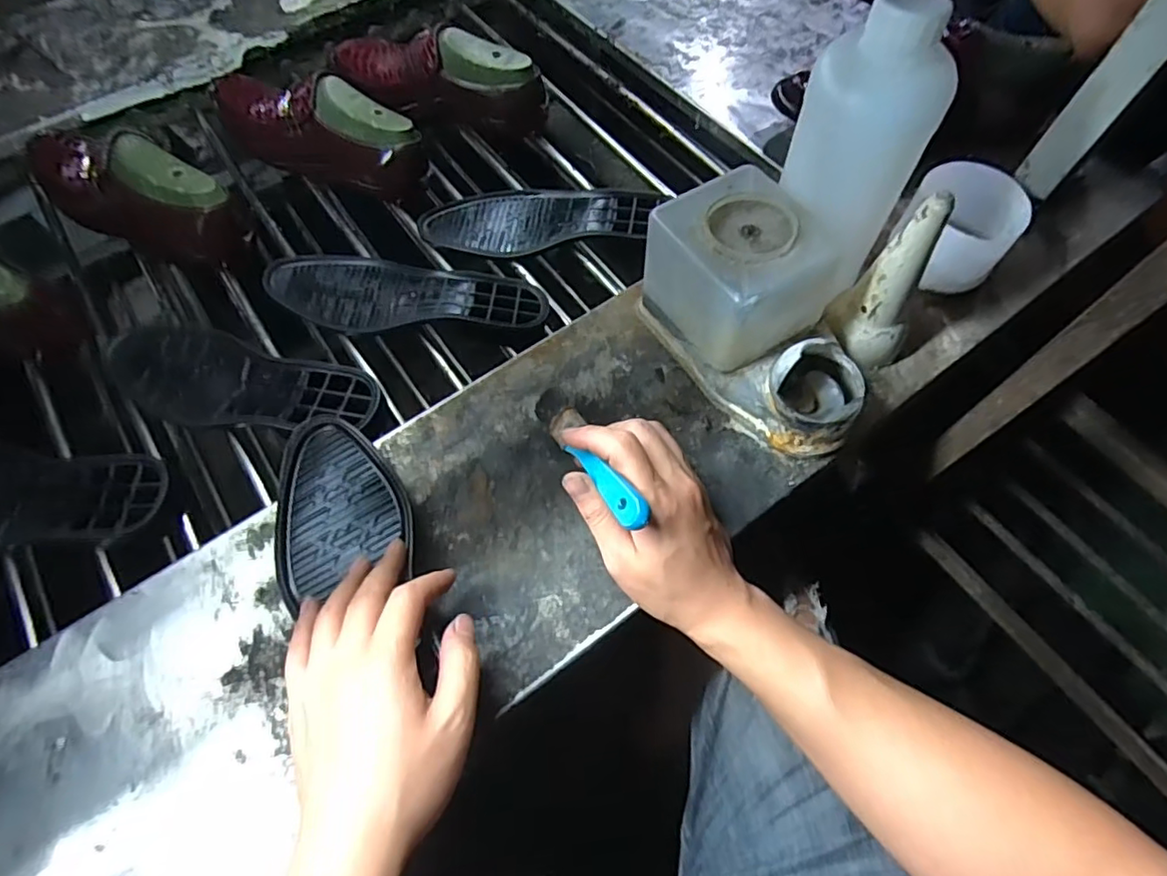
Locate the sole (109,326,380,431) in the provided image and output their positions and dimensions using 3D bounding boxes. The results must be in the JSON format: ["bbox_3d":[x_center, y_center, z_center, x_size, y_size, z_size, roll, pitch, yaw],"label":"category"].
[{"bbox_3d":[-0.311,-0.048,0.541,0.264,0.031,0.088,16,65,9],"label":"sole"}]

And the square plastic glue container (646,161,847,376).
[{"bbox_3d":[0.117,-0.128,0.455,0.098,0.085,0.118,-30,67,-12],"label":"square plastic glue container"}]

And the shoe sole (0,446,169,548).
[{"bbox_3d":[-0.492,0.051,0.508,0.305,0.053,0.095,6,64,5],"label":"shoe sole"}]

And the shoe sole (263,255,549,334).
[{"bbox_3d":[-0.179,-0.143,0.595,0.277,0.019,0.094,7,64,5],"label":"shoe sole"}]

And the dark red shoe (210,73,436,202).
[{"bbox_3d":[-0.302,-0.350,0.669,0.254,0.093,0.079,22,67,12],"label":"dark red shoe"}]

